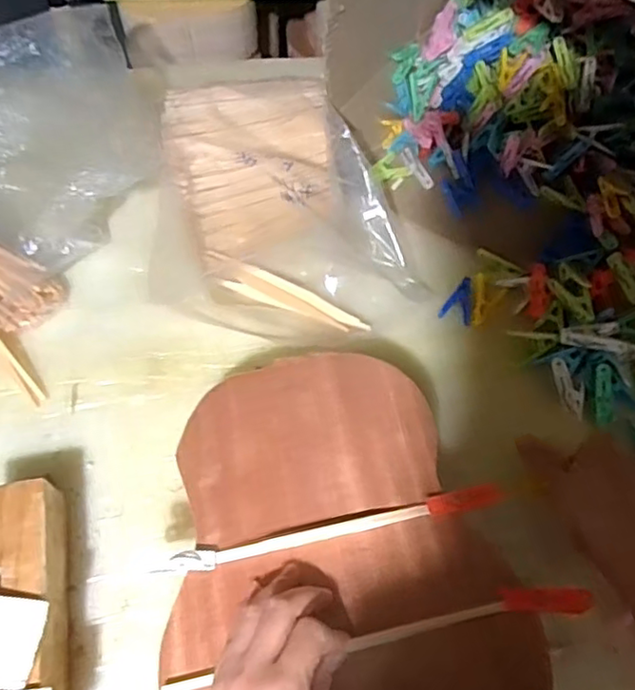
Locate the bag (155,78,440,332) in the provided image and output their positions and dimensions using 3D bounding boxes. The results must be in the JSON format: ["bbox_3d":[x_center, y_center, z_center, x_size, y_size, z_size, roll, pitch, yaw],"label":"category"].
[{"bbox_3d":[-0.032,-0.148,0.647,0.241,0.093,0.287,-2,59,-2],"label":"bag"}]

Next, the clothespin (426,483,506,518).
[{"bbox_3d":[0.108,0.112,0.459,0.055,0.009,0.017,-10,60,-7],"label":"clothespin"}]

